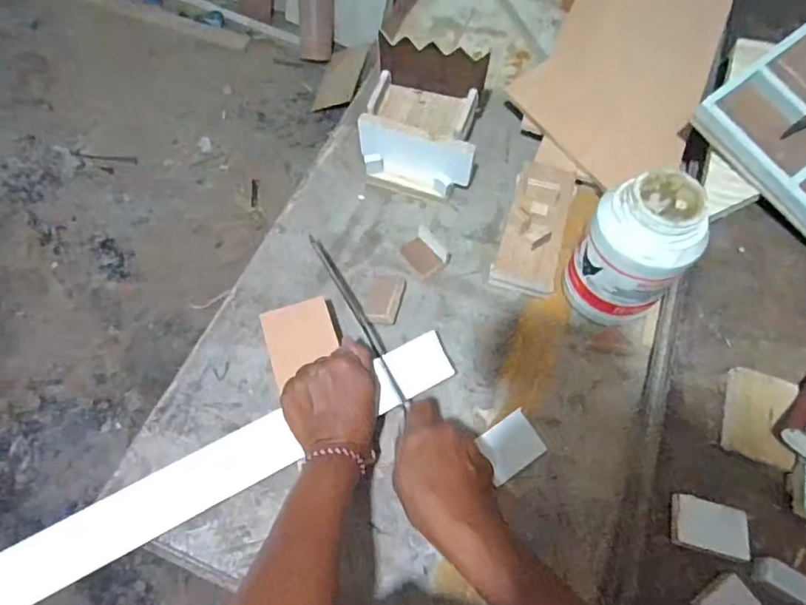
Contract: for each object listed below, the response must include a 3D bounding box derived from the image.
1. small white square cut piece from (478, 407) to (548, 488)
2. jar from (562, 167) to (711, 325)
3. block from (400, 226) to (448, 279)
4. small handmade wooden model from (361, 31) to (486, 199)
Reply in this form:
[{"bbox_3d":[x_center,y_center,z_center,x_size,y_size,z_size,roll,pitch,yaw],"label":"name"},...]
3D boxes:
[{"bbox_3d":[0.100,0.133,0.498,0.055,0.007,0.045,-31,66,-15],"label":"small white square cut piece"},{"bbox_3d":[0.215,-0.044,0.507,0.085,0.164,0.090,0,62,0],"label":"jar"},{"bbox_3d":[0.025,-0.053,0.588,0.041,0.022,0.047,-34,67,-16],"label":"block"},{"bbox_3d":[0.023,-0.211,0.628,0.132,0.098,0.156,9,62,5],"label":"small handmade wooden model"}]

